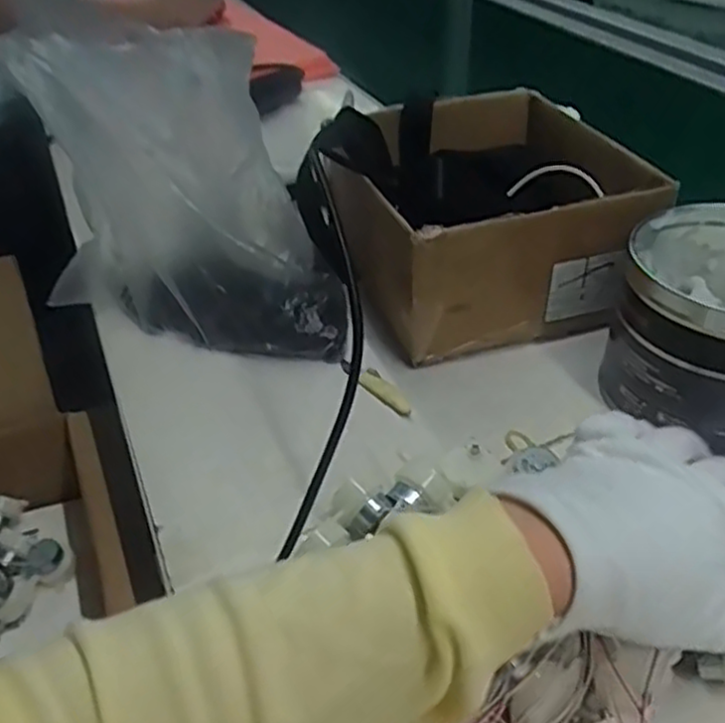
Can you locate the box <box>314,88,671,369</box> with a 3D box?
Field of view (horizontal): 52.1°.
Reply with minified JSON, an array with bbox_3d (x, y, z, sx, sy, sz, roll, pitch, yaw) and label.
[{"bbox_3d":[0.095,-0.110,0.570,0.190,0.107,0.215,-11,39,-11],"label":"box"}]

